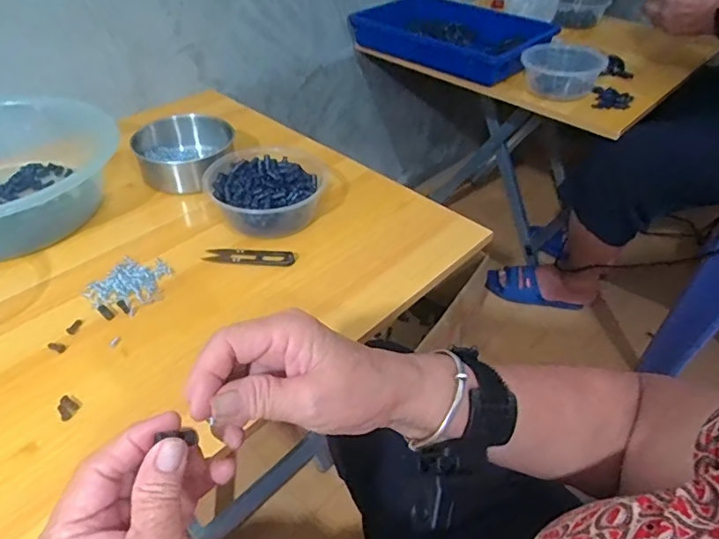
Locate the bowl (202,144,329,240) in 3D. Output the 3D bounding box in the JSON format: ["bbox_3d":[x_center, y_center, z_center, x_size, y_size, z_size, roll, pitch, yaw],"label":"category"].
[{"bbox_3d":[-0.105,-0.092,0.623,0.148,0.055,0.132,-9,43,-13],"label":"bowl"}]

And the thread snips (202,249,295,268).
[{"bbox_3d":[-0.123,-0.014,0.572,0.101,0.010,0.023,5,41,3],"label":"thread snips"}]

